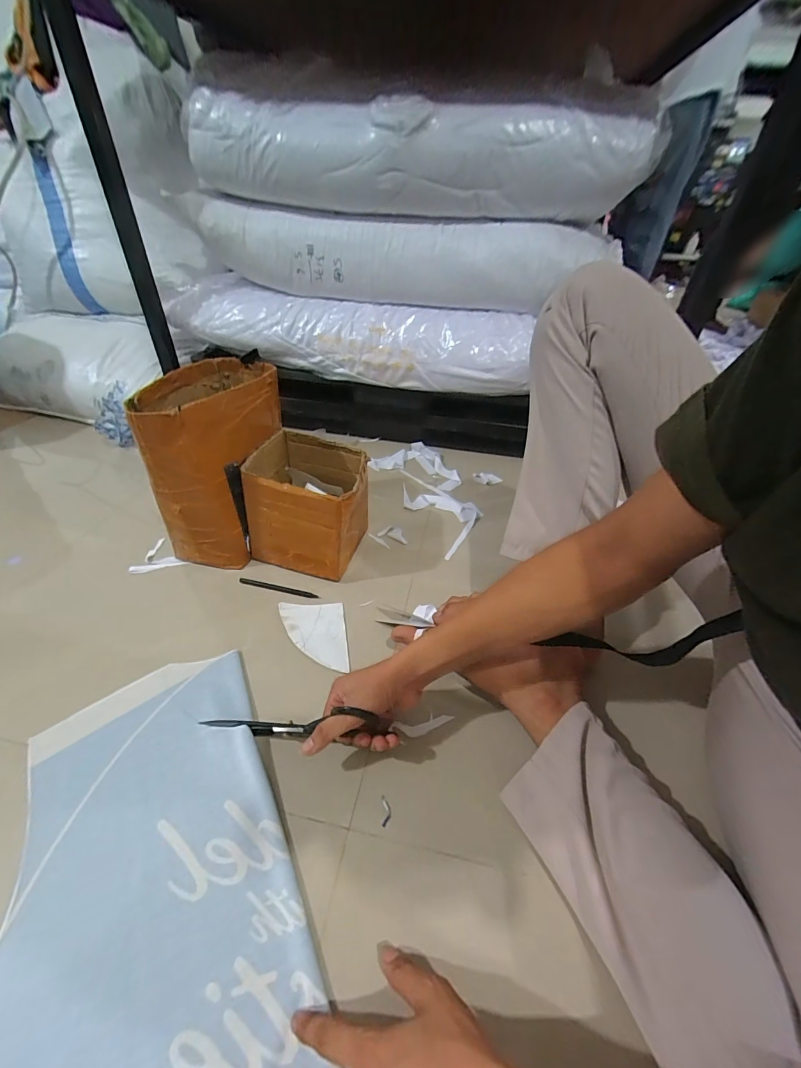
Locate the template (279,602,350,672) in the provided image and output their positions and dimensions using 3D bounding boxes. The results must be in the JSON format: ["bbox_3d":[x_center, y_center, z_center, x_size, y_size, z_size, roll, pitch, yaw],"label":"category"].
[{"bbox_3d":[-0.126,0.144,0.578,0.093,0.009,0.122,-6,40,-10],"label":"template"}]

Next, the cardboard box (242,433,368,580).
[{"bbox_3d":[-0.144,-0.053,0.685,0.177,0.173,0.170,10,40,10],"label":"cardboard box"}]

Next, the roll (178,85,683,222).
[{"bbox_3d":[0.023,-0.775,0.822,0.917,0.181,0.175,11,40,10],"label":"roll"}]

